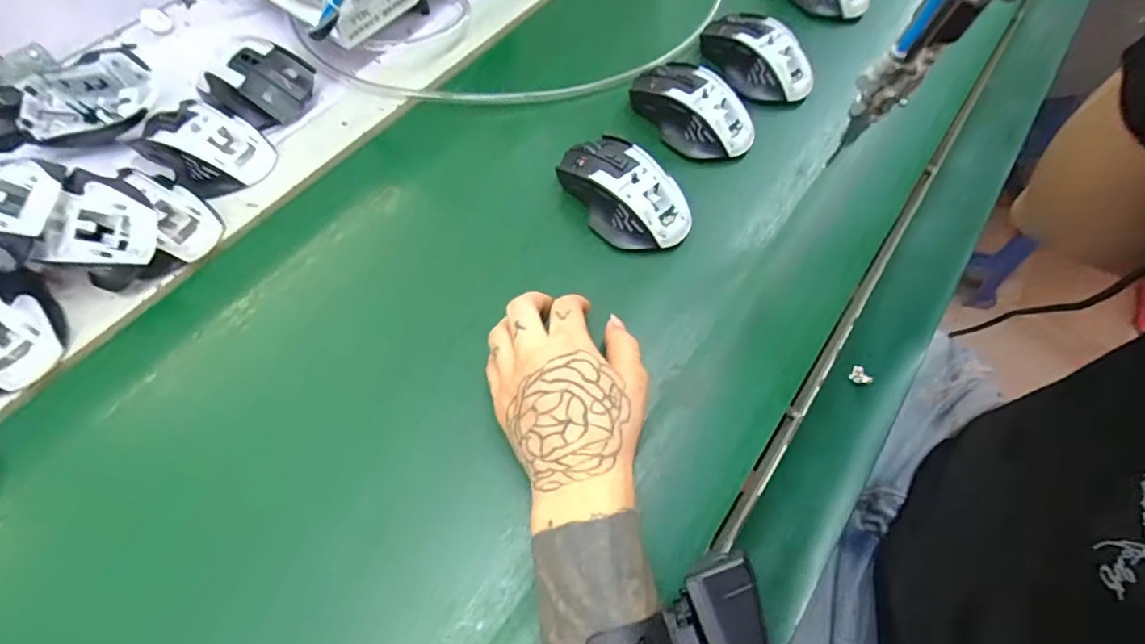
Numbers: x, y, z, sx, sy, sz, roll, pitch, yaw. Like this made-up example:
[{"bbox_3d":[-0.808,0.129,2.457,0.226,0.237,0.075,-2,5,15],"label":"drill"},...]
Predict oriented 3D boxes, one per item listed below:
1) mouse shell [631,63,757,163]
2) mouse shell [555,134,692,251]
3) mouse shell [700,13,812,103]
[{"bbox_3d":[0.103,-0.185,0.482,0.058,0.034,0.111,-40,67,-22],"label":"mouse shell"},{"bbox_3d":[0.038,-0.104,0.434,0.064,0.035,0.115,-37,66,-21],"label":"mouse shell"},{"bbox_3d":[0.170,-0.250,0.521,0.066,0.039,0.115,-27,63,-16],"label":"mouse shell"}]

